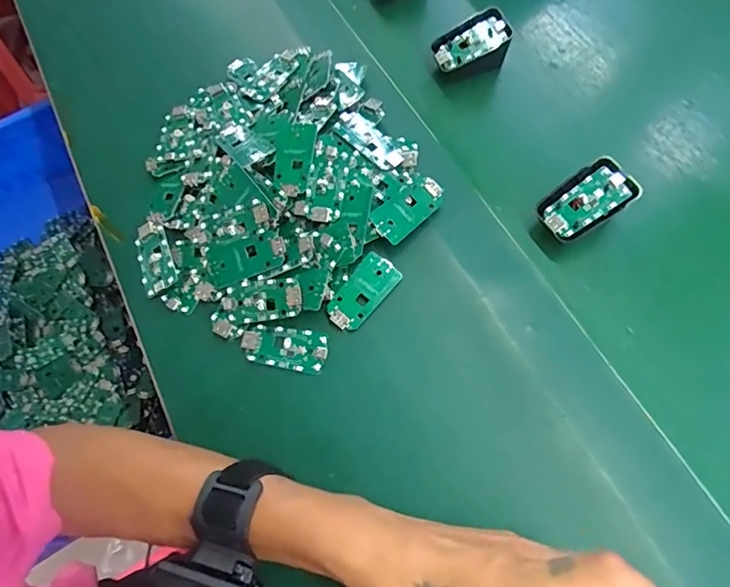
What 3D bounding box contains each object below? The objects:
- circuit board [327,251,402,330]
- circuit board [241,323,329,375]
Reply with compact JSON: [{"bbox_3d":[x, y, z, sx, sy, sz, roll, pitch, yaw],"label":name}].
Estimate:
[{"bbox_3d":[-0.001,-0.001,0.374,0.030,0.007,0.062,37,75,17],"label":"circuit board"},{"bbox_3d":[-0.060,0.040,0.365,0.064,0.004,0.032,10,68,8],"label":"circuit board"}]

